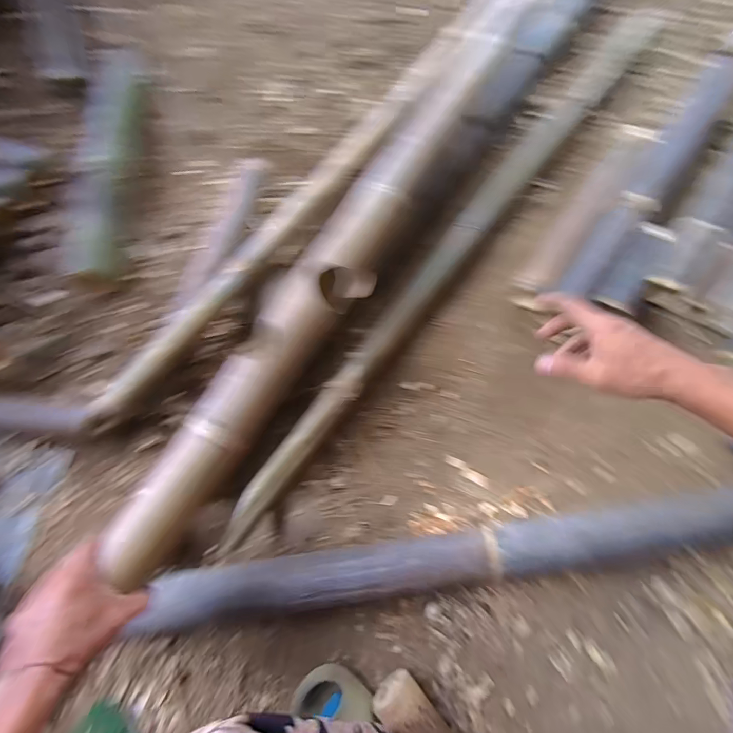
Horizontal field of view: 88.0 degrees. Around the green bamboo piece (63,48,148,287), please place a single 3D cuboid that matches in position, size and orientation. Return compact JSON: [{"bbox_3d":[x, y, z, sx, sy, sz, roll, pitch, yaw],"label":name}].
[{"bbox_3d":[-0.517,-0.419,0.762,0.101,0.068,0.559,-1,74,1],"label":"green bamboo piece"}]

